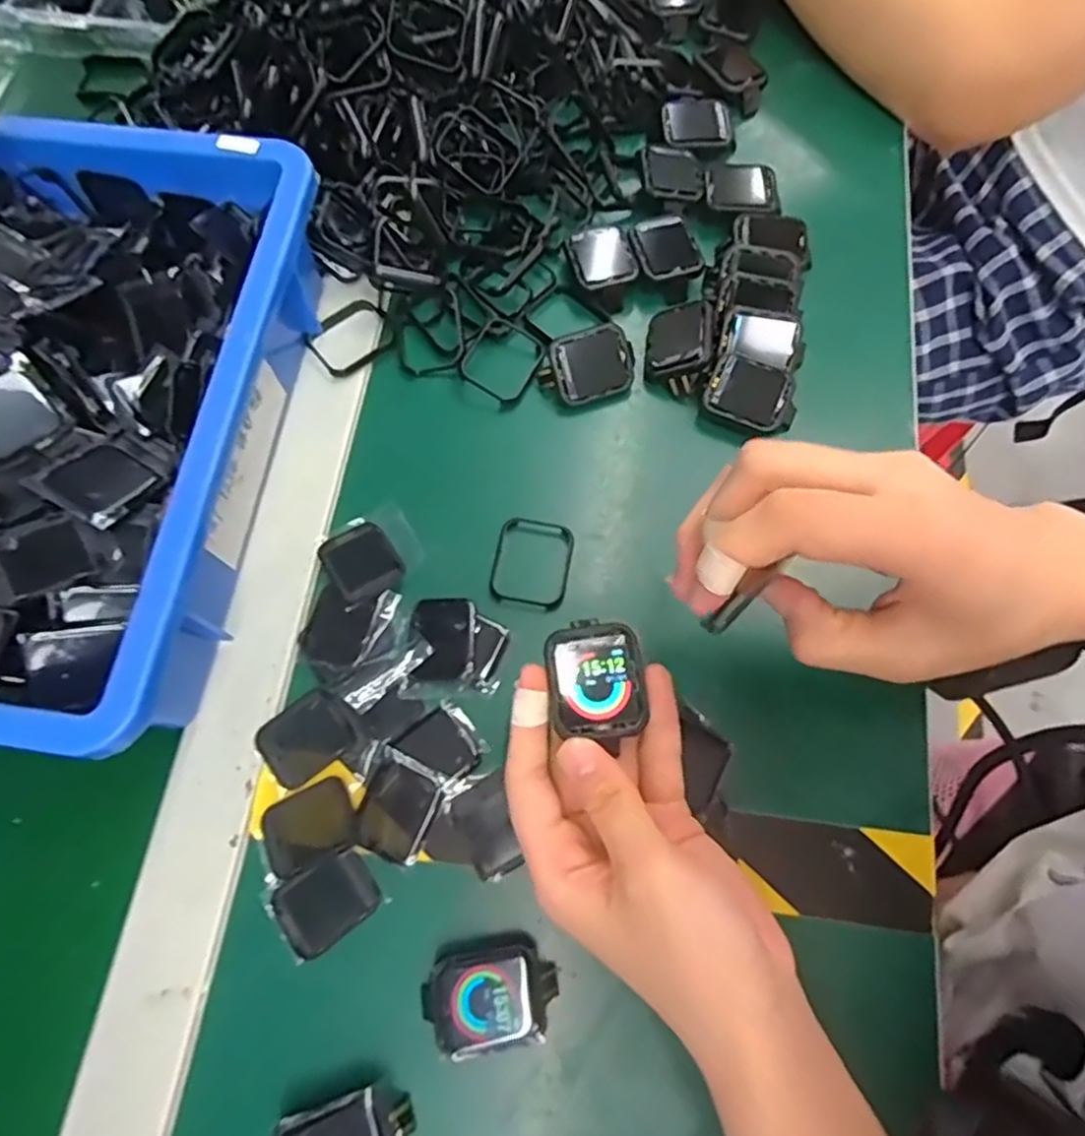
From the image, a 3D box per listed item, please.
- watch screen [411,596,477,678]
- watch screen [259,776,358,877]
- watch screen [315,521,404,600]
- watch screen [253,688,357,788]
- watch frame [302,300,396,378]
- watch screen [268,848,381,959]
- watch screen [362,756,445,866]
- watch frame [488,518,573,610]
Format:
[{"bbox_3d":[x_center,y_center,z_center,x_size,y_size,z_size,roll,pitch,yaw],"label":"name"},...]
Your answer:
[{"bbox_3d":[-0.047,0.033,0.323,0.030,0.006,0.038,-1,77,5],"label":"watch screen"},{"bbox_3d":[-0.102,0.113,0.301,0.039,0.010,0.030,-25,74,-10],"label":"watch screen"},{"bbox_3d":[-0.089,-0.004,0.334,0.033,0.004,0.036,-33,75,-12],"label":"watch screen"},{"bbox_3d":[-0.108,0.077,0.311,0.040,0.004,0.032,-39,77,-13],"label":"watch screen"},{"bbox_3d":[-0.106,-0.129,0.379,0.045,0.008,0.036,-38,76,-13],"label":"watch frame"},{"bbox_3d":[-0.092,0.141,0.289,0.040,0.006,0.030,-34,75,-12],"label":"watch screen"},{"bbox_3d":[-0.064,0.107,0.301,0.031,0.006,0.038,20,72,5],"label":"watch screen"},{"bbox_3d":[-0.005,-0.003,0.340,0.037,0.004,0.048,10,71,2],"label":"watch frame"}]

